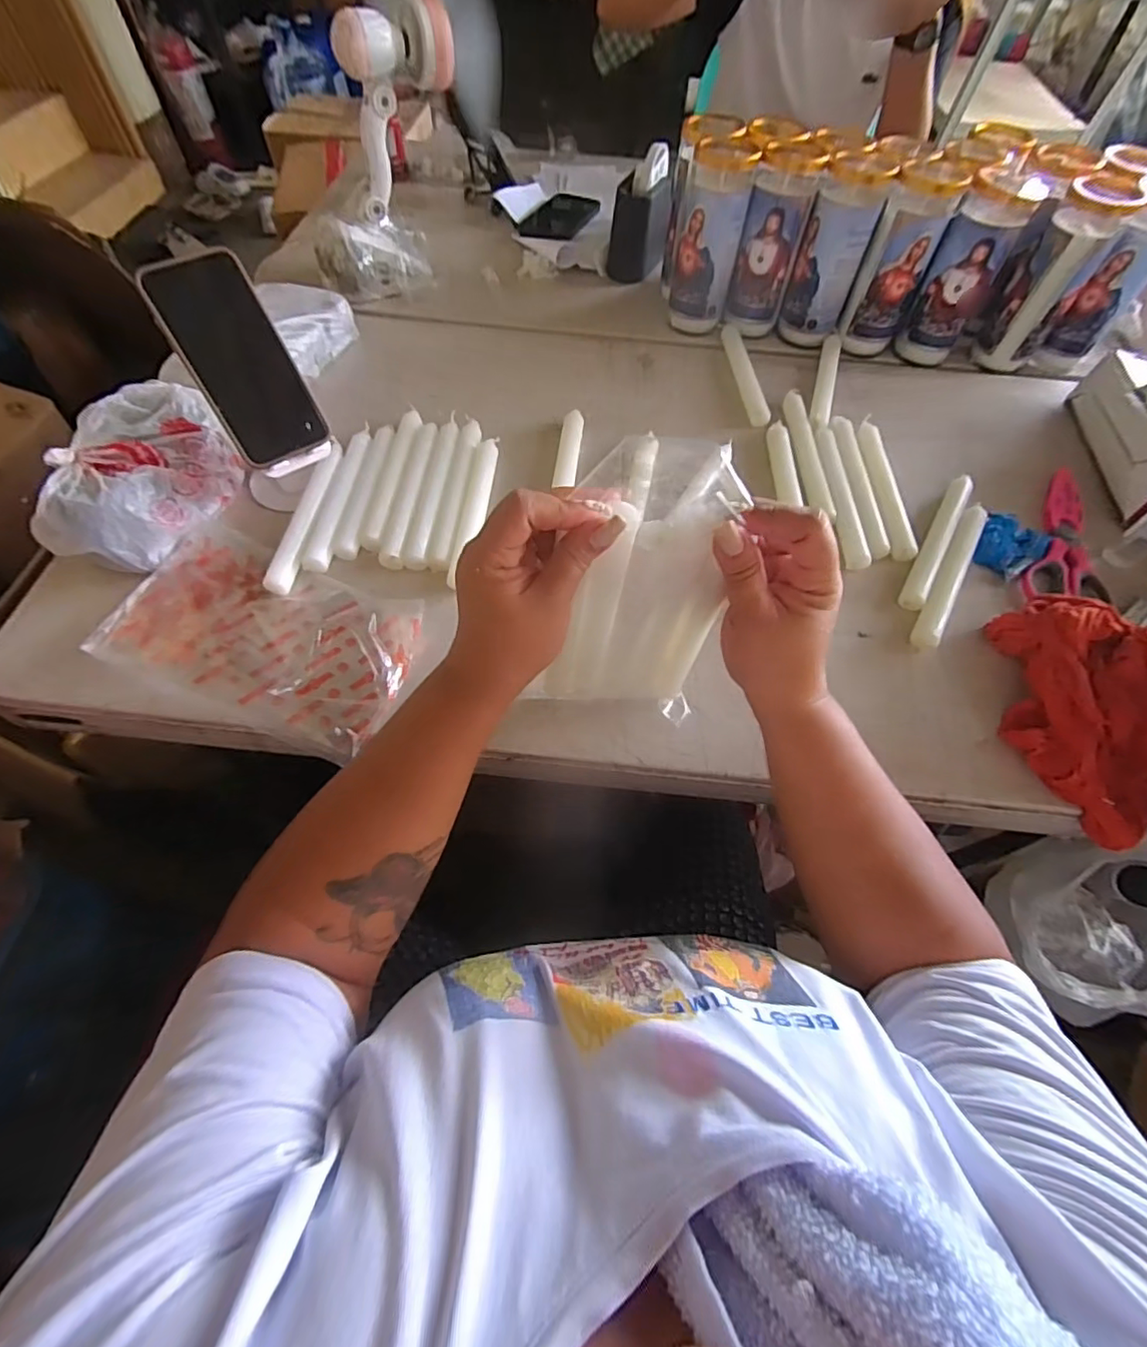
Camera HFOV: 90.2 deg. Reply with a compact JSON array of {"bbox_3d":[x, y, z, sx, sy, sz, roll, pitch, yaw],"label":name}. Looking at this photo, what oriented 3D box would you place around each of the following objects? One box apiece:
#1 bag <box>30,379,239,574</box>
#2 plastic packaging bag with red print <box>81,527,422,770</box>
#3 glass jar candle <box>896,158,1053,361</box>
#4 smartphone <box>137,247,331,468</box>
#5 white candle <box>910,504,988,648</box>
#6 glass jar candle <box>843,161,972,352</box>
[{"bbox_3d":[-0.393,-0.178,0.521,0.110,0.075,0.176,6,58,2],"label":"bag"},{"bbox_3d":[-0.259,-0.036,0.485,0.255,0.028,0.146,22,61,10],"label":"plastic packaging bag with red print"},{"bbox_3d":[0.465,-0.477,0.676,0.073,0.179,0.076,31,62,16],"label":"glass jar candle"},{"bbox_3d":[-0.284,-0.266,0.490,0.080,0.156,0.012,-32,29,-20],"label":"smartphone"},{"bbox_3d":[0.359,-0.096,0.542,0.024,0.015,0.192,31,63,15],"label":"white candle"},{"bbox_3d":[0.383,-0.482,0.675,0.069,0.175,0.062,23,60,12],"label":"glass jar candle"}]

